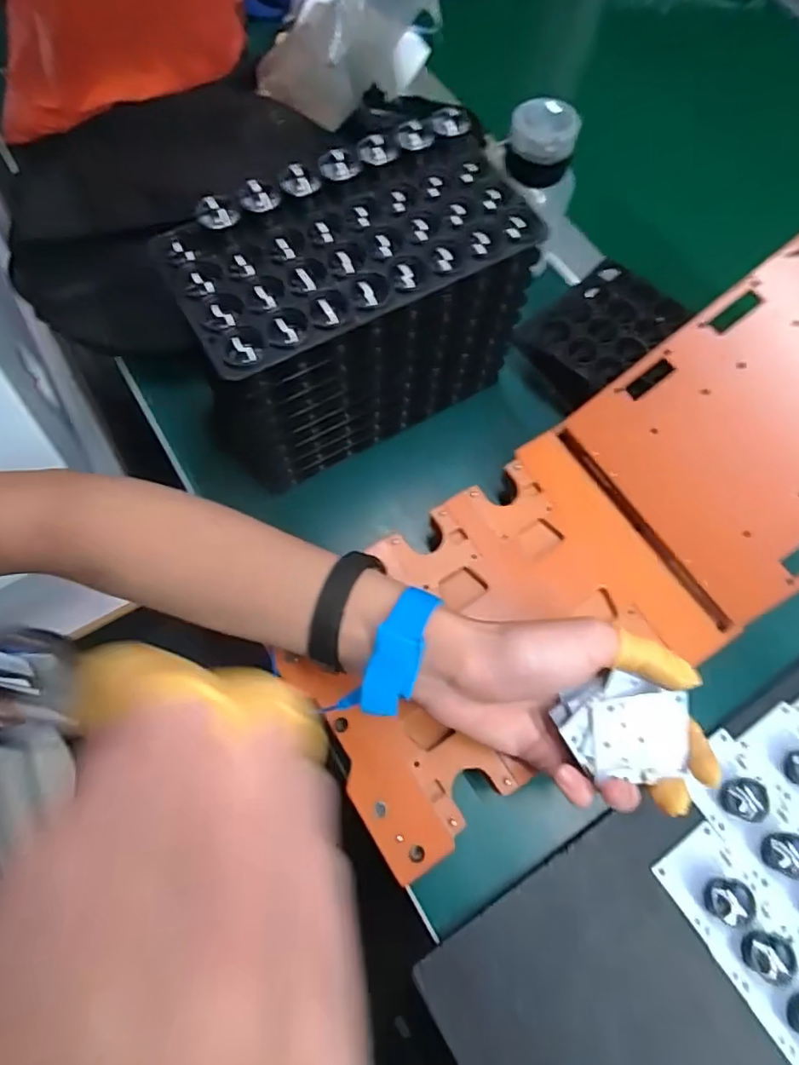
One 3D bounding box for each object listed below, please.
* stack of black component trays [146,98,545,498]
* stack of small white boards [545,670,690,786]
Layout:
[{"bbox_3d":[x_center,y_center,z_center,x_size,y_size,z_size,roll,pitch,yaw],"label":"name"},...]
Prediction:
[{"bbox_3d":[-0.025,-0.132,0.357,0.196,0.148,0.095,-28,73,-10],"label":"stack of black component trays"},{"bbox_3d":[0.108,0.095,0.285,0.057,0.020,0.044,9,92,-2],"label":"stack of small white boards"}]

